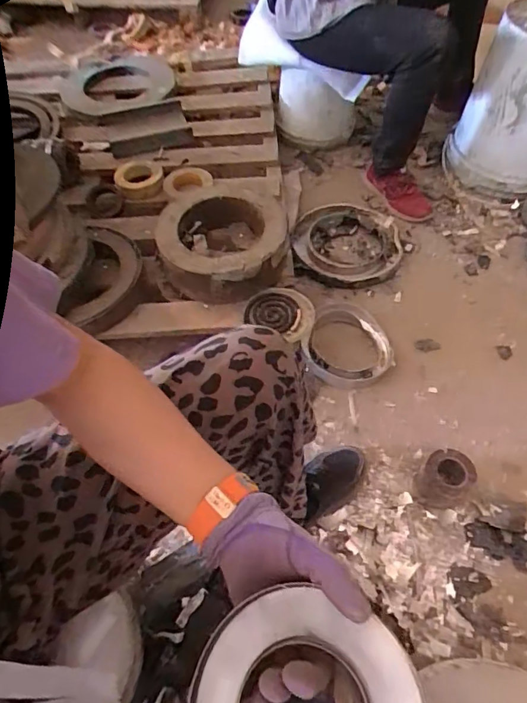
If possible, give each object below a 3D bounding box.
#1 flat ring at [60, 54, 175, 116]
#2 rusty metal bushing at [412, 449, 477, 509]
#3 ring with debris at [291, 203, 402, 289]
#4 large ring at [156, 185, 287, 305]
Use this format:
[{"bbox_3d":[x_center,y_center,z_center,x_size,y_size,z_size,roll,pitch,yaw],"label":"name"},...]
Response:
[{"bbox_3d":[-0.422,-0.754,1.314,0.321,0.047,0.275,-10,65,11],"label":"flat ring"},{"bbox_3d":[0.327,0.234,0.831,0.097,0.071,0.090,-36,63,-22],"label":"rusty metal bushing"},{"bbox_3d":[0.213,-0.277,1.184,0.273,0.051,0.265,0,56,0],"label":"ring with debris"},{"bbox_3d":[-0.092,-0.239,0.992,0.280,0.110,0.278,-1,56,-1],"label":"large ring"}]

